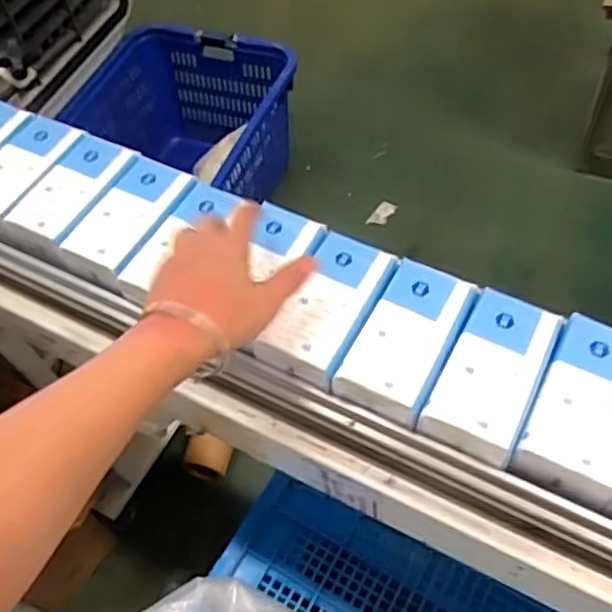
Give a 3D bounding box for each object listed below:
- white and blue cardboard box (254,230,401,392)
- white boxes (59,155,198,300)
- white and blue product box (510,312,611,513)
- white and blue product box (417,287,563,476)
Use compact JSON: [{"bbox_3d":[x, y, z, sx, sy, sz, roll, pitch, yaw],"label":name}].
[{"bbox_3d":[0.019,-0.002,0.510,0.068,0.032,0.122,24,66,20],"label":"white and blue cardboard box"},{"bbox_3d":[-0.151,-0.074,0.571,0.070,0.028,0.125,22,59,20],"label":"white boxes"},{"bbox_3d":[0.197,0.071,0.455,0.065,0.032,0.122,22,59,19],"label":"white and blue product box"},{"bbox_3d":[0.138,0.049,0.473,0.064,0.029,0.121,22,59,20],"label":"white and blue product box"}]

